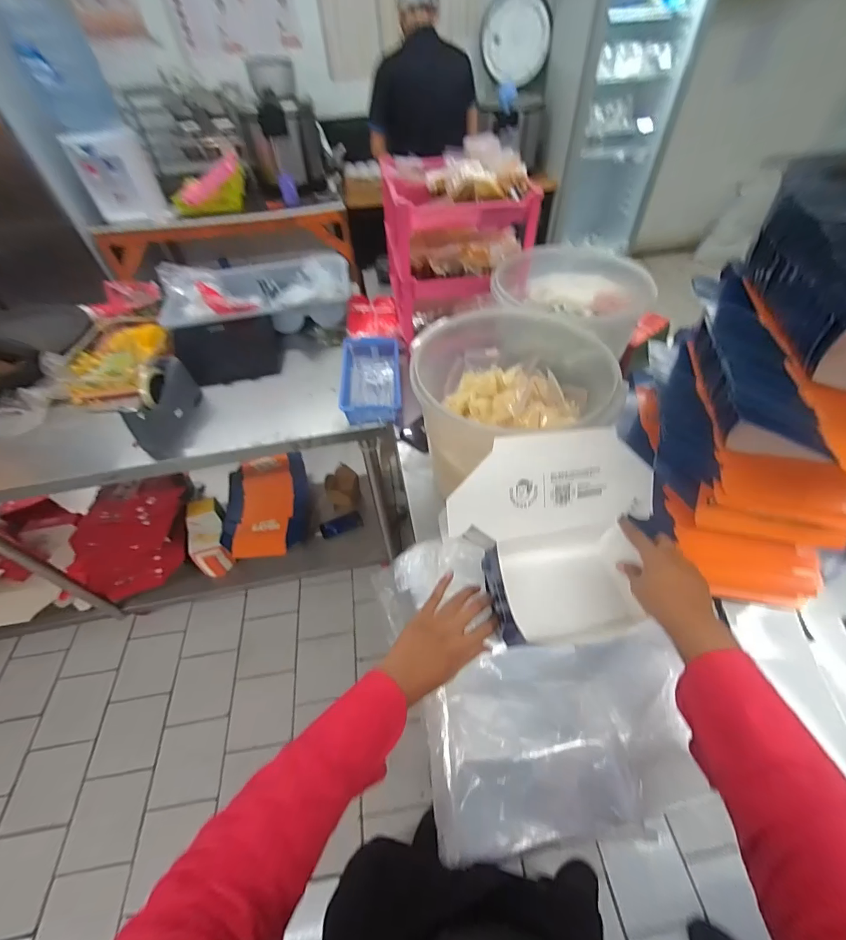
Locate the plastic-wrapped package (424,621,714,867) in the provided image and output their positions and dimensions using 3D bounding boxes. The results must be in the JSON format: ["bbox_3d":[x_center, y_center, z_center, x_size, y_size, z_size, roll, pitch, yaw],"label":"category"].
[{"bbox_3d":[0.160,0.316,0.467,0.301,0.051,0.196,-7,61,-1],"label":"plastic-wrapped package"}]

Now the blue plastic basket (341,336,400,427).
[{"bbox_3d":[-0.120,-0.225,0.928,0.128,0.063,0.276,-5,50,-1],"label":"blue plastic basket"}]

